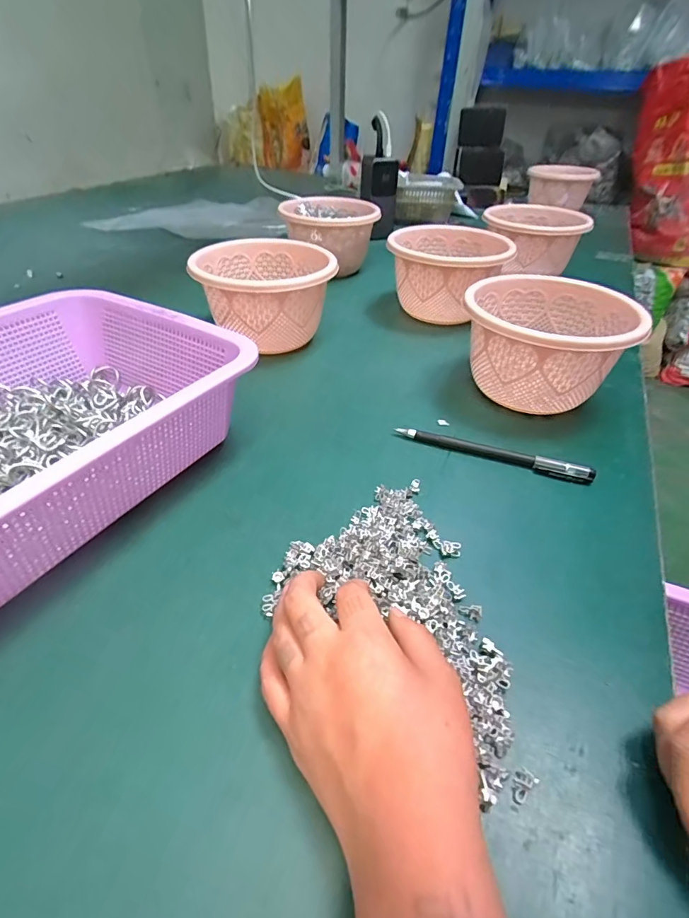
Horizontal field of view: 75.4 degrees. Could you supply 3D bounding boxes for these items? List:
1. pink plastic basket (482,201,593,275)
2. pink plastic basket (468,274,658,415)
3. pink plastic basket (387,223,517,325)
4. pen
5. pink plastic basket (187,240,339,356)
[{"bbox_3d":[0.278,-0.322,0.668,0.144,0.080,0.144,5,40,1],"label":"pink plastic basket"},{"bbox_3d":[0.178,-0.099,0.410,0.137,0.091,0.140,14,41,11],"label":"pink plastic basket"},{"bbox_3d":[0.124,-0.226,0.558,0.134,0.090,0.137,13,41,10],"label":"pink plastic basket"},{"bbox_3d":[0.118,-0.006,0.357,0.150,0.011,0.013,16,42,14],"label":"pen"},{"bbox_3d":[-0.086,-0.174,0.486,0.139,0.088,0.141,-5,41,-11],"label":"pink plastic basket"}]

